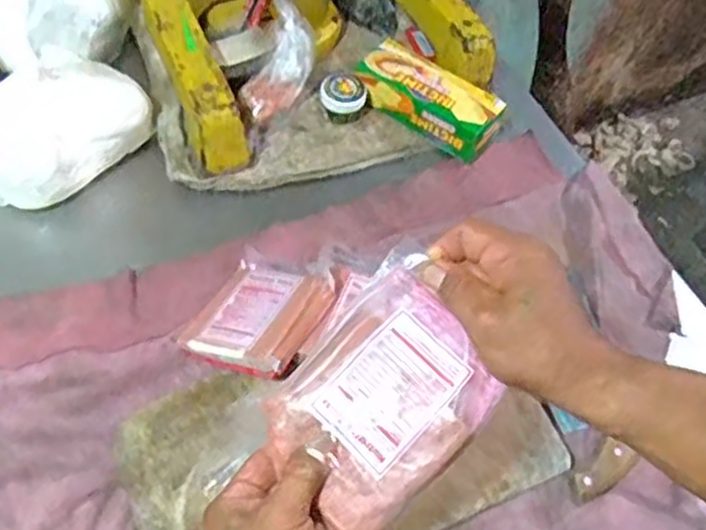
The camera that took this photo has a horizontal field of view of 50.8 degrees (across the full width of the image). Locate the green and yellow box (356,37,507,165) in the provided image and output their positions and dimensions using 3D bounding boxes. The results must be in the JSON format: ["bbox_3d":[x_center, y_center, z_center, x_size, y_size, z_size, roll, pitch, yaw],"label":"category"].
[{"bbox_3d":[0.083,-0.187,0.828,0.168,0.038,0.073,34,60,14],"label":"green and yellow box"}]

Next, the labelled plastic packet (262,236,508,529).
[{"bbox_3d":[0.018,0.079,0.453,0.105,0.021,0.150,42,85,20],"label":"labelled plastic packet"}]

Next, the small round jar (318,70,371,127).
[{"bbox_3d":[-0.010,-0.184,0.830,0.057,0.037,0.051,3,57,-3],"label":"small round jar"}]

